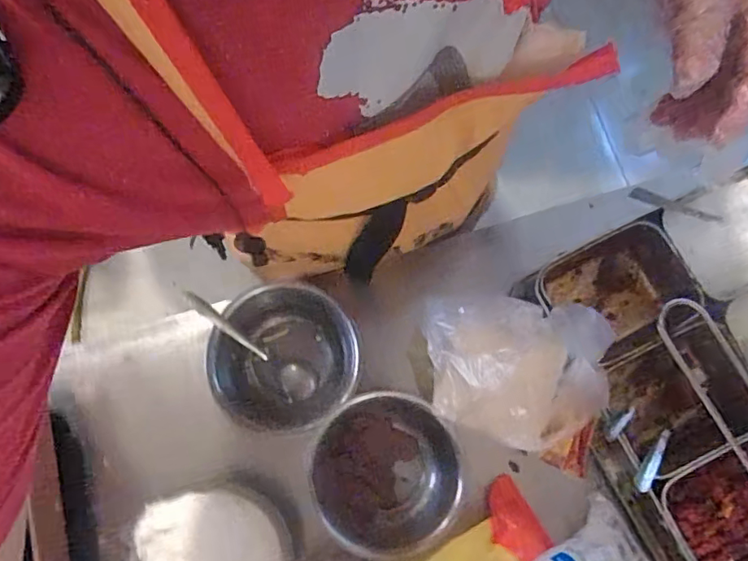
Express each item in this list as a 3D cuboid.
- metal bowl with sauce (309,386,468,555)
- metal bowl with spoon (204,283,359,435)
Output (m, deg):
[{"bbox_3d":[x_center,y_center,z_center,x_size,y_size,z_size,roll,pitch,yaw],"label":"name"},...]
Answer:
[{"bbox_3d":[0.010,0.180,0.525,0.134,0.060,0.136,0,77,0],"label":"metal bowl with sauce"},{"bbox_3d":[-0.090,0.078,0.544,0.141,0.056,0.134,0,77,0],"label":"metal bowl with spoon"}]

